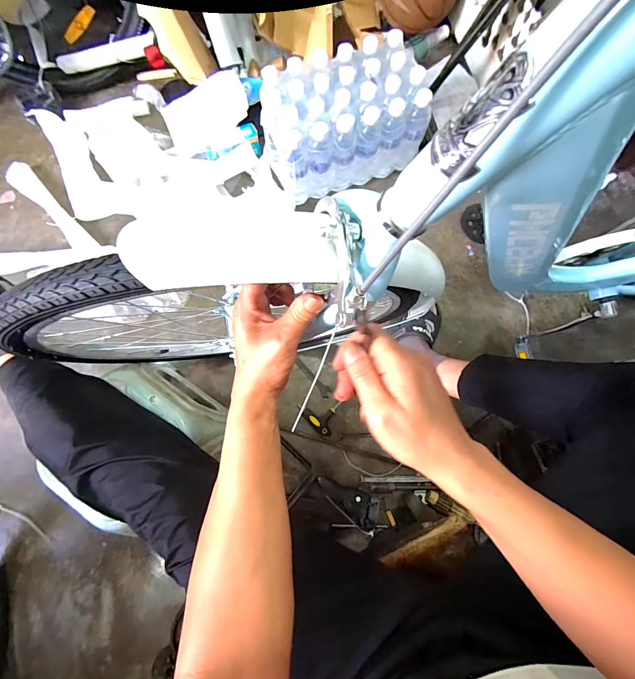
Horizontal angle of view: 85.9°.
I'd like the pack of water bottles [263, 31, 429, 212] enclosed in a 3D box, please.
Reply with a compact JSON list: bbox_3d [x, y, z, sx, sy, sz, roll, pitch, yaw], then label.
[{"bbox_3d":[0.051,-0.544,0.860,0.367,0.198,0.241,-21,77,-6],"label":"pack of water bottles"}]

